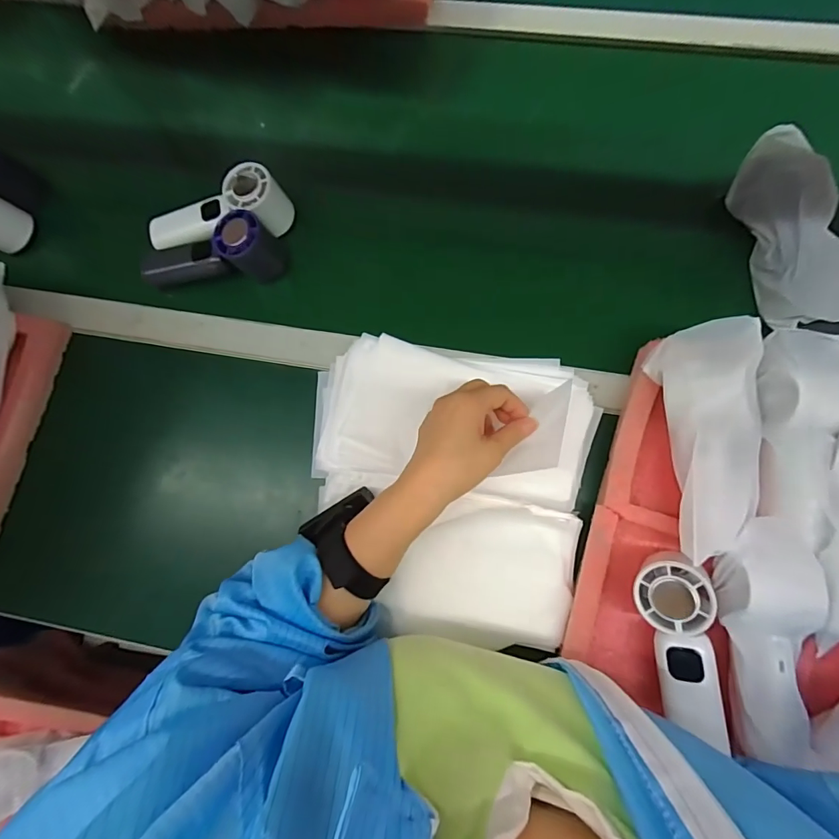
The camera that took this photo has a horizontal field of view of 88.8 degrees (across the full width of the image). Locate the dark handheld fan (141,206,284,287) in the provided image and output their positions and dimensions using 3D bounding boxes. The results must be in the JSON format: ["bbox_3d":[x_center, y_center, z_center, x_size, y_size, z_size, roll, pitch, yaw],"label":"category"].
[{"bbox_3d":[-0.227,-0.176,0.482,0.153,0.074,0.054,-4,80,18],"label":"dark handheld fan"}]

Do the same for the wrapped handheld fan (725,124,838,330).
[{"bbox_3d":[0.361,-0.189,0.417,0.063,0.056,0.203,-12,81,0],"label":"wrapped handheld fan"}]

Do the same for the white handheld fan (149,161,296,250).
[{"bbox_3d":[-0.221,-0.221,0.477,0.155,0.058,0.062,-10,80,13],"label":"white handheld fan"}]

